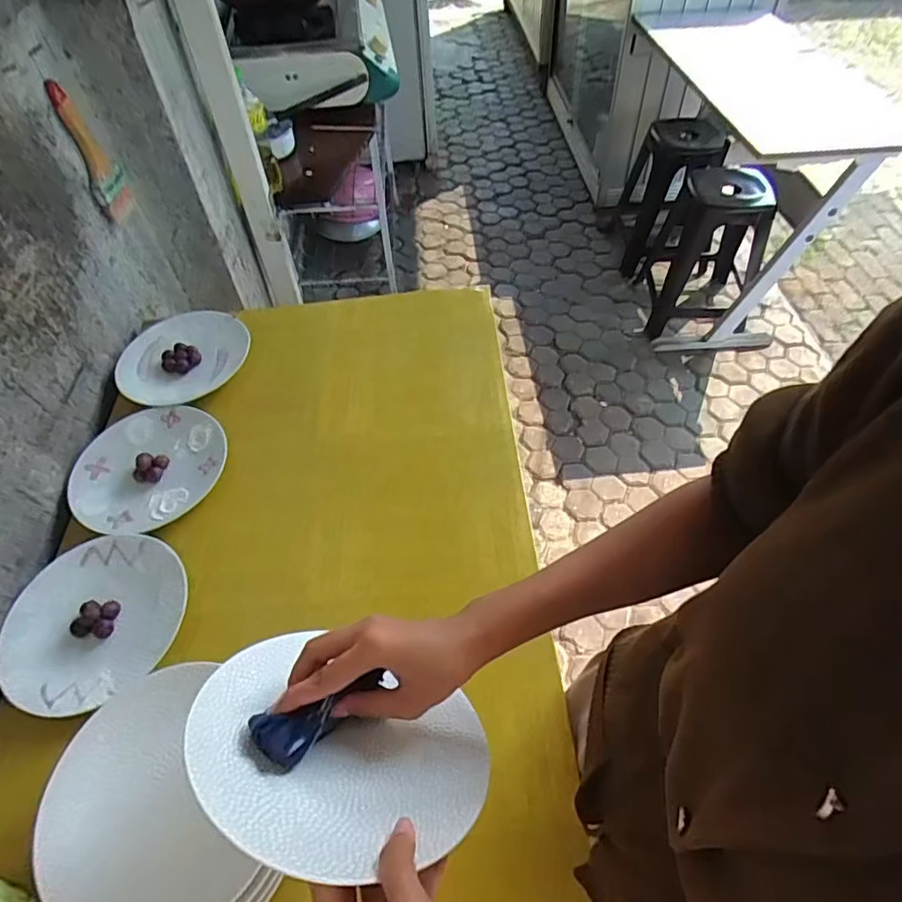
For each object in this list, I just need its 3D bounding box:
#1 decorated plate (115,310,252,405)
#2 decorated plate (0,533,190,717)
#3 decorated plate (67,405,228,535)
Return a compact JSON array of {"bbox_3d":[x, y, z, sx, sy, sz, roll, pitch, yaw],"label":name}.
[{"bbox_3d":[-0.426,-0.150,0.874,0.198,0.022,0.188,-1,54,1],"label":"decorated plate"},{"bbox_3d":[-0.400,0.187,0.624,0.196,0.022,0.197,-1,54,1],"label":"decorated plate"},{"bbox_3d":[-0.413,0.017,0.747,0.196,0.014,0.198,-1,54,1],"label":"decorated plate"}]

